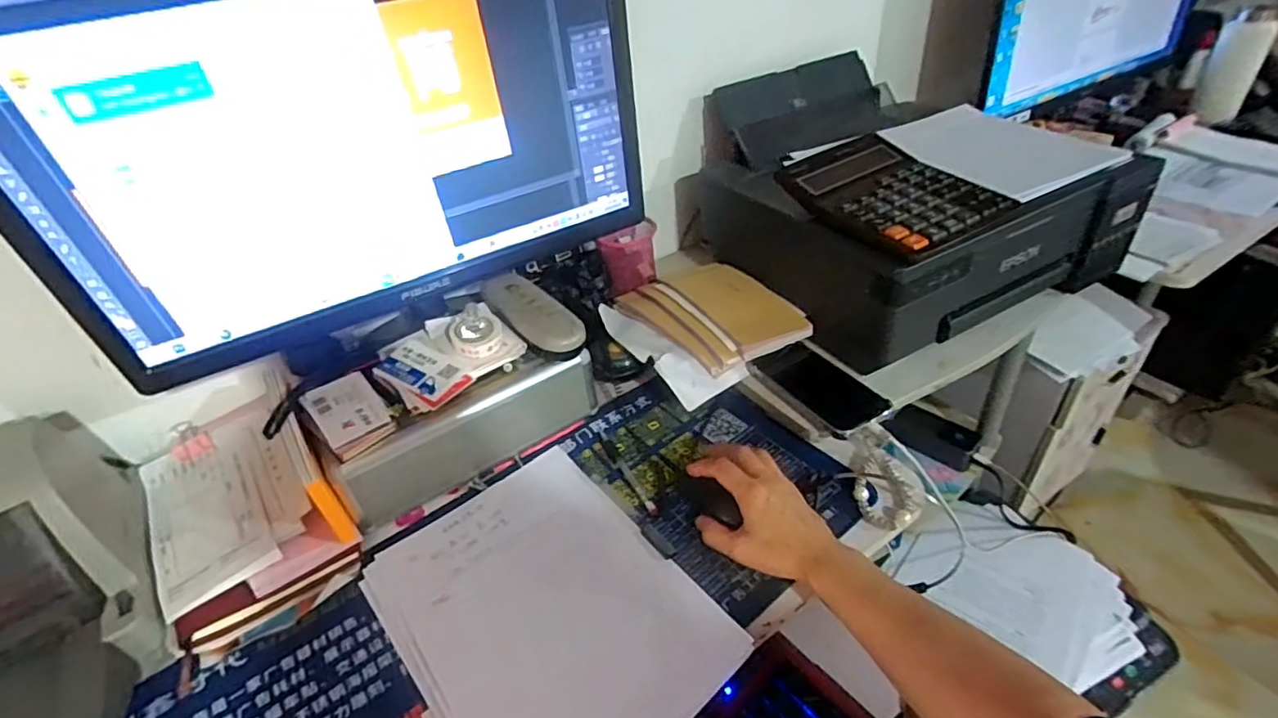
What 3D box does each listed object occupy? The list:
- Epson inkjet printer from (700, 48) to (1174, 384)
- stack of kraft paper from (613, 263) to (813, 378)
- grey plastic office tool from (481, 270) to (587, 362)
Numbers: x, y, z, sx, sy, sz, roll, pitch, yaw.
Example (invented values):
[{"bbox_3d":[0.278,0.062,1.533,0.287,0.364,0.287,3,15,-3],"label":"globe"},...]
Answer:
[{"bbox_3d":[0.319,-0.233,0.784,0.422,0.199,0.437,-22,40,-18],"label":"Epson inkjet printer"},{"bbox_3d":[0.087,-0.058,0.744,0.147,0.051,0.218,-26,41,-23],"label":"stack of kraft paper"},{"bbox_3d":[-0.117,-0.046,0.657,0.057,0.049,0.147,-30,42,-26],"label":"grey plastic office tool"}]

